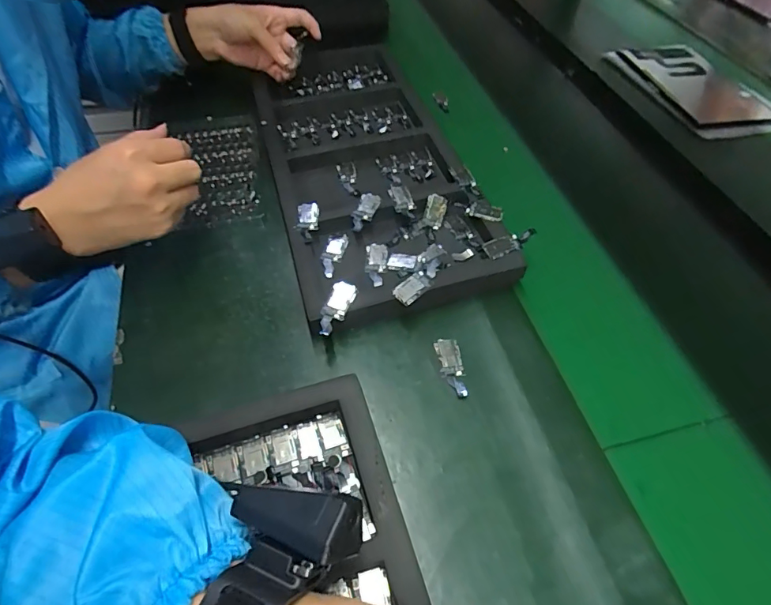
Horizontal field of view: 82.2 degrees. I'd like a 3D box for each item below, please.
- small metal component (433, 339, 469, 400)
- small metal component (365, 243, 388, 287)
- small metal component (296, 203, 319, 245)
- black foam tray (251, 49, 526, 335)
[{"bbox_3d":[0.061,0.059,0.404,0.022,0.004,0.061,-5,55,-7],"label":"small metal component"},{"bbox_3d":[-0.010,-0.040,0.464,0.022,0.006,0.052,2,54,-2],"label":"small metal component"},{"bbox_3d":[-0.083,-0.086,0.472,0.022,0.008,0.055,-1,54,-4],"label":"small metal component"},{"bbox_3d":[-0.032,-0.187,0.562,0.223,0.045,0.511,-12,56,-12],"label":"black foam tray"}]

